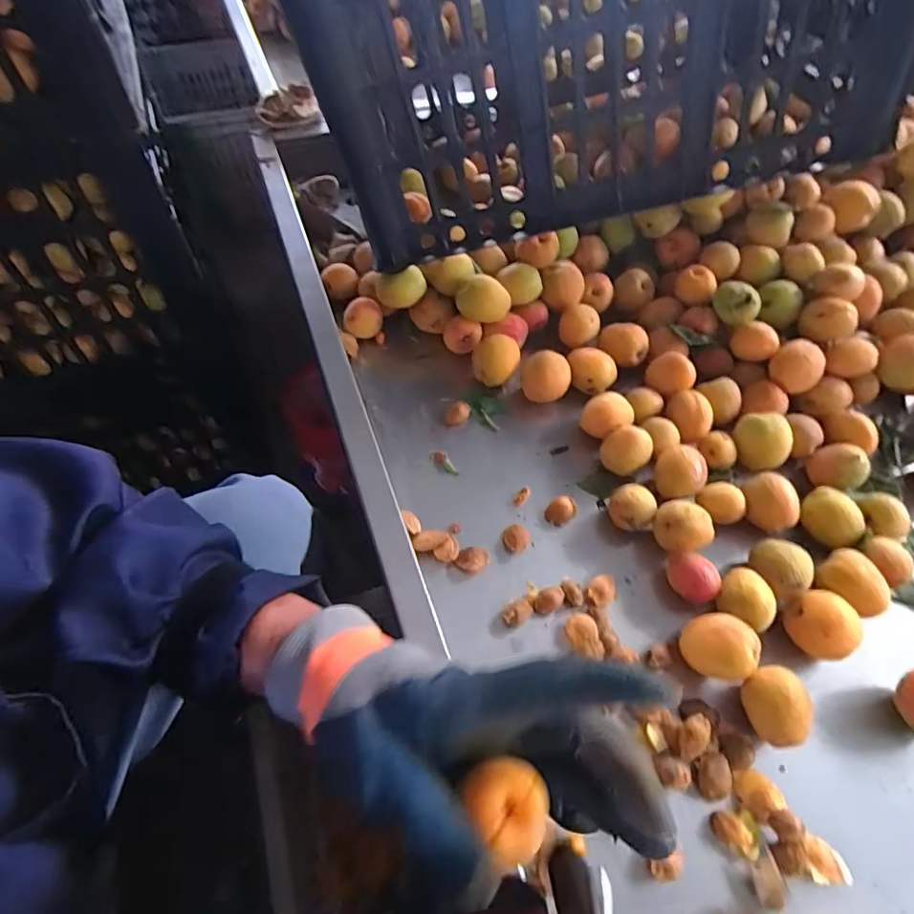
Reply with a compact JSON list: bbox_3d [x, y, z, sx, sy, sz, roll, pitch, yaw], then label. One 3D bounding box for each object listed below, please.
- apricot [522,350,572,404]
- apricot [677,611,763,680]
[{"bbox_3d":[0.089,-0.077,0.545,0.048,0.046,0.038,13,57,5],"label":"apricot"},{"bbox_3d":[0.195,0.142,0.400,0.042,0.039,0.047,-26,62,-19],"label":"apricot"}]

